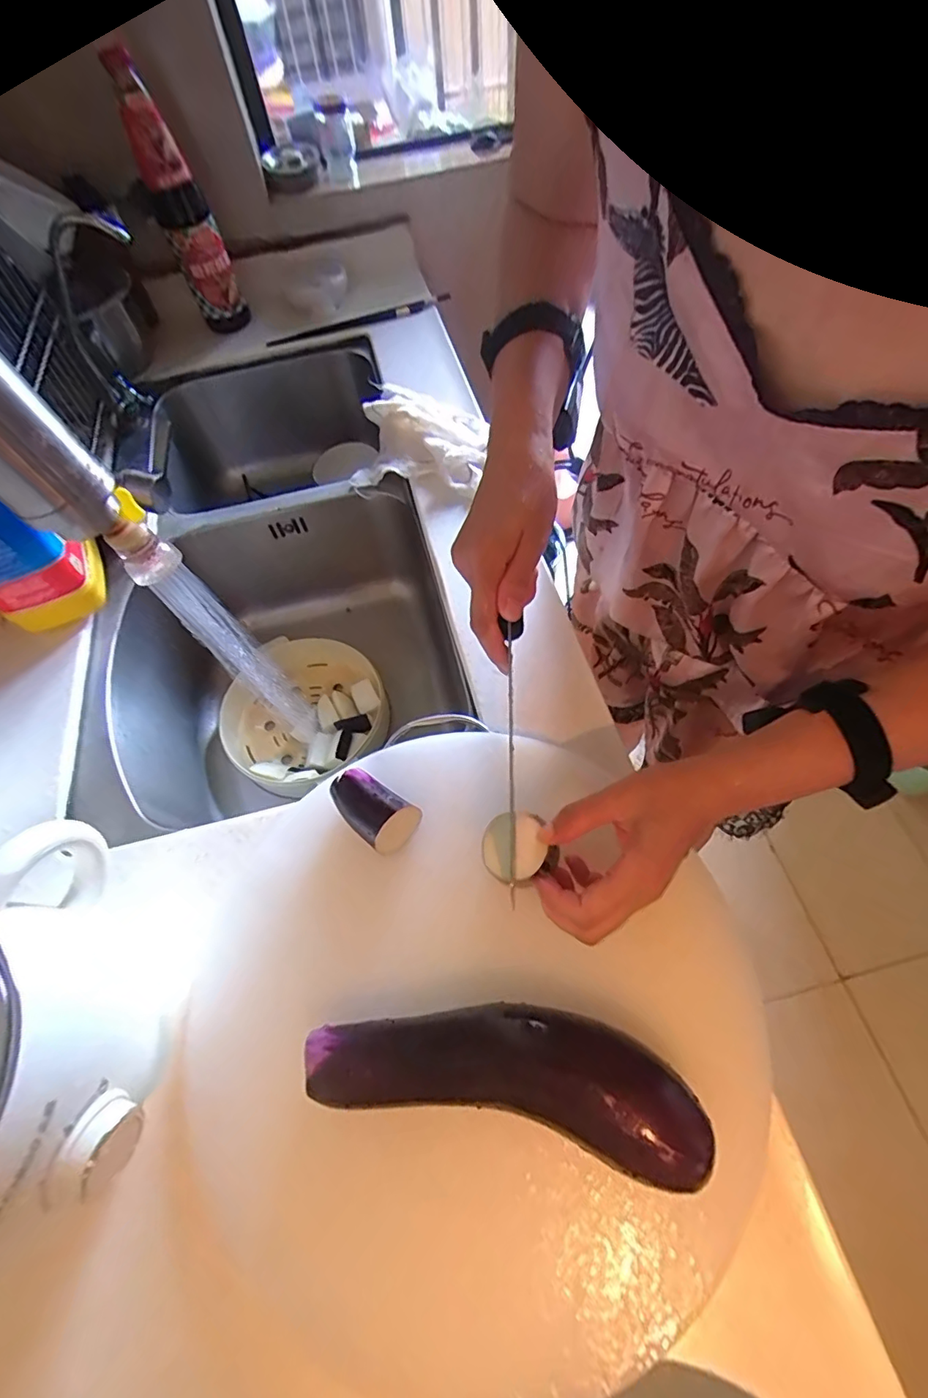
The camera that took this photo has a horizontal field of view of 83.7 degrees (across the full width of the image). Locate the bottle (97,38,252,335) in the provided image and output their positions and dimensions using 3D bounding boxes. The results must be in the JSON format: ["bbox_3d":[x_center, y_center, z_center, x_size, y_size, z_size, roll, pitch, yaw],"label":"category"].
[{"bbox_3d":[-0.345,-0.601,0.637,0.061,0.241,0.053,-23,62,-10],"label":"bottle"}]

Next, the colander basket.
[{"bbox_3d":[-0.198,0.022,0.645,0.193,0.071,0.179,-1,60,3],"label":"colander basket"}]

